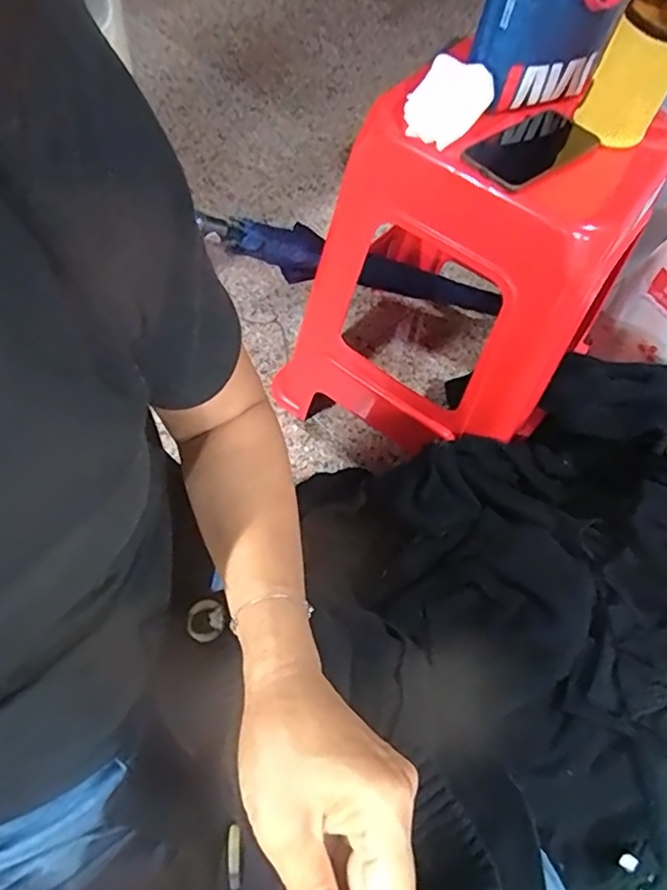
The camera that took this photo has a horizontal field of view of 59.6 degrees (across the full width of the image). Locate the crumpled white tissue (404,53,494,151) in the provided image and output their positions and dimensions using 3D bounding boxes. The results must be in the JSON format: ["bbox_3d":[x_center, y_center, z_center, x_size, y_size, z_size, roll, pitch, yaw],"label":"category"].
[{"bbox_3d":[0.117,-0.367,0.619,0.085,0.043,0.091,38,62,23],"label":"crumpled white tissue"}]

